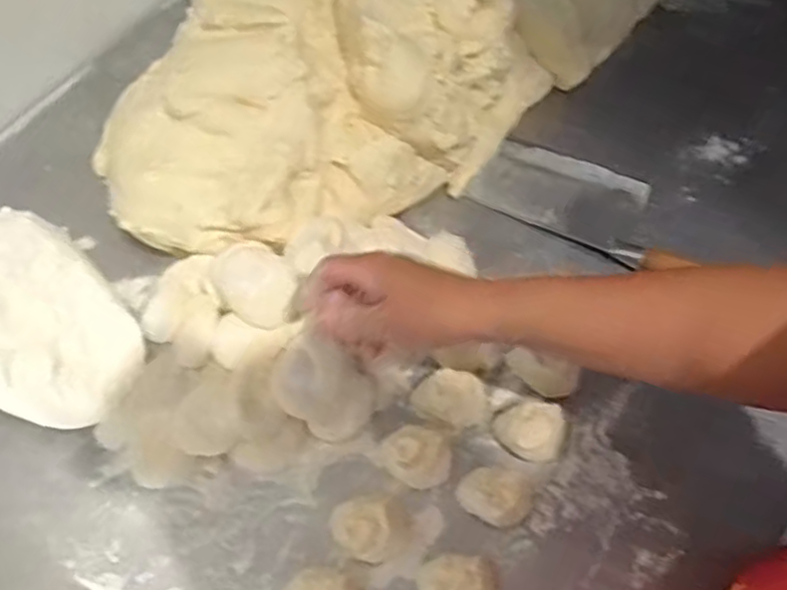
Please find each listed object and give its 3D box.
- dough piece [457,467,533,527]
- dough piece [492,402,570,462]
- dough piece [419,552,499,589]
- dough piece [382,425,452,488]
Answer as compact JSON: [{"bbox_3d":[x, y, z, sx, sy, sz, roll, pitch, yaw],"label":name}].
[{"bbox_3d":[0.078,0.155,0.535,0.053,0.030,0.040,30,67,12],"label":"dough piece"},{"bbox_3d":[0.111,0.107,0.555,0.053,0.038,0.043,9,65,3],"label":"dough piece"},{"bbox_3d":[0.049,0.212,0.502,0.055,0.036,0.046,0,65,-2],"label":"dough piece"},{"bbox_3d":[0.019,0.128,0.546,0.054,0.033,0.040,12,65,4],"label":"dough piece"}]

